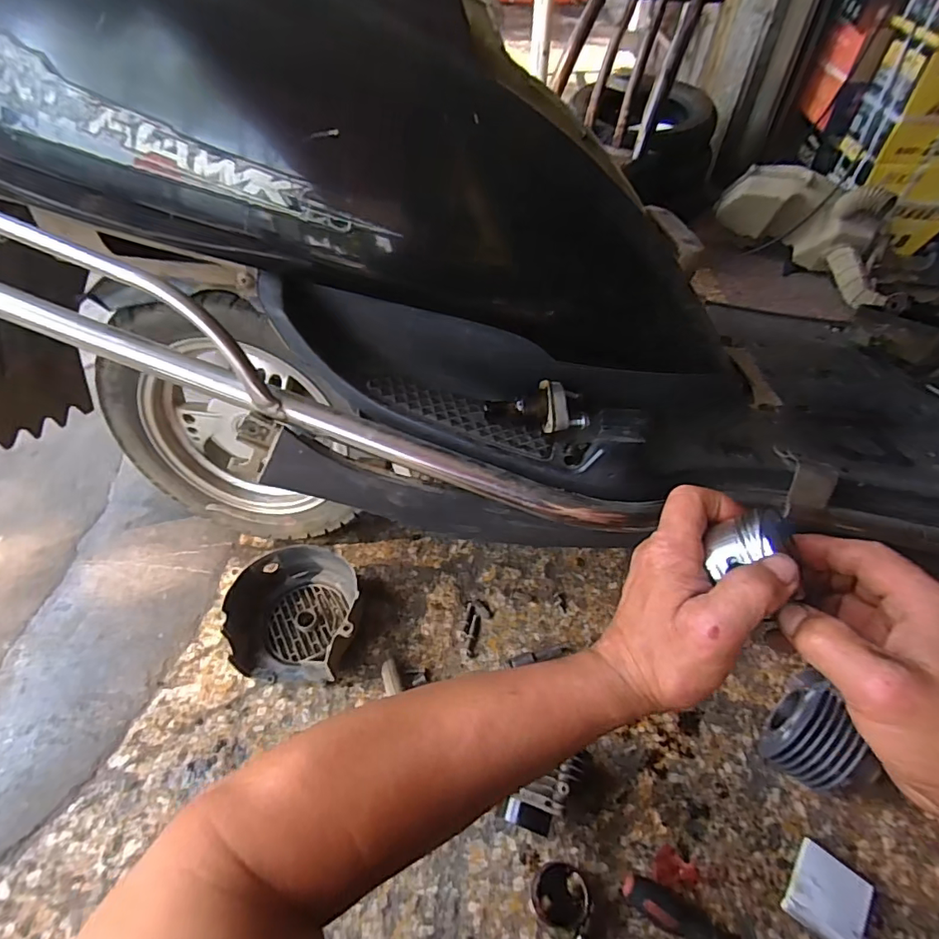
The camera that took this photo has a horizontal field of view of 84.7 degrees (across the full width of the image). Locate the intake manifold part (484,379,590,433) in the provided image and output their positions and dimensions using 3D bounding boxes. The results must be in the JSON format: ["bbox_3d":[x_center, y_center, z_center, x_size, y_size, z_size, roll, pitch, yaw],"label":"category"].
[{"bbox_3d":[0.052,-0.044,0.378,0.075,0.028,0.041,-11,52,-9],"label":"intake manifold part"}]

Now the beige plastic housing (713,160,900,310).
[{"bbox_3d":[0.784,-0.565,1.188,0.128,0.183,0.384,-30,57,-22],"label":"beige plastic housing"}]

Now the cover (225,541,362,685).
[{"bbox_3d":[-0.235,0.193,0.699,0.172,0.079,0.160,-10,52,-8],"label":"cover"}]

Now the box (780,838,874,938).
[{"bbox_3d":[0.368,0.436,0.527,0.065,0.015,0.072,31,58,23],"label":"box"}]

